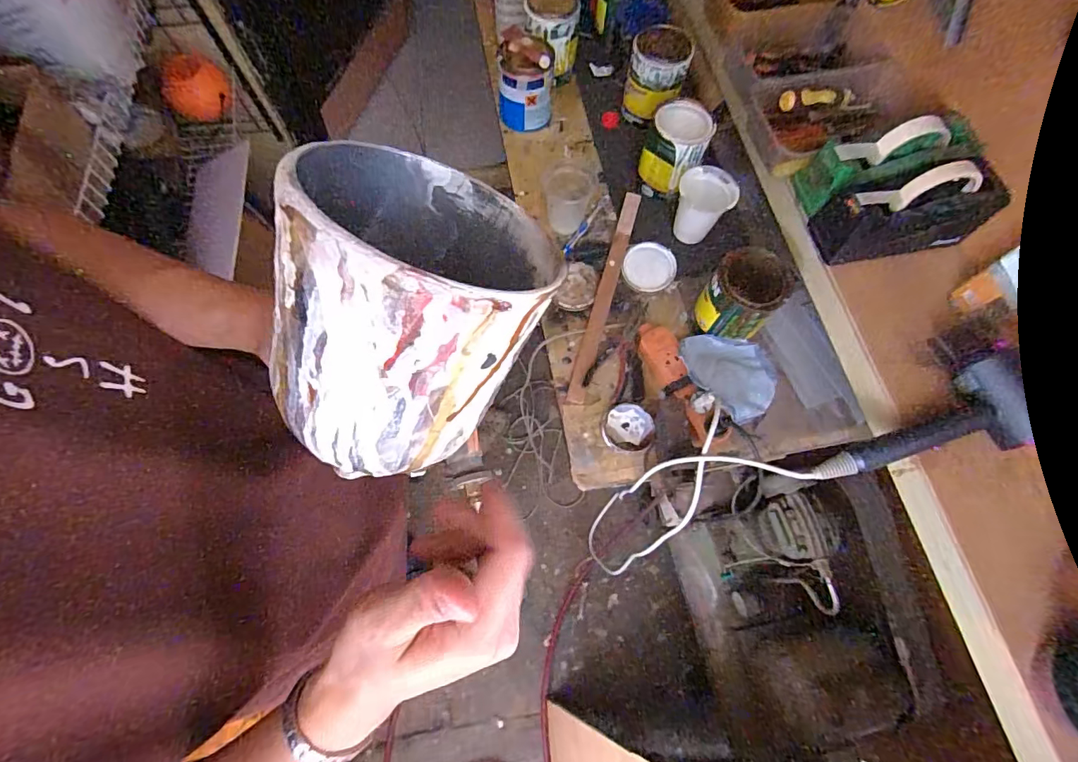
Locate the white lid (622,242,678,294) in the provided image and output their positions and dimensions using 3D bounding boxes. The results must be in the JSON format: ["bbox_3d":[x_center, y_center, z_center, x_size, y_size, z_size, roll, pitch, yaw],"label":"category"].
[{"bbox_3d":[0.187,-0.193,0.813,0.086,0.017,0.087,1,68,-2],"label":"white lid"}]

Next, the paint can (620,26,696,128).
[{"bbox_3d":[0.213,-0.551,0.885,0.104,0.111,0.108,9,68,2],"label":"paint can"}]

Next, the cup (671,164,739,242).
[{"bbox_3d":[0.270,-0.290,0.799,0.087,0.101,0.094,1,68,-2],"label":"cup"}]

